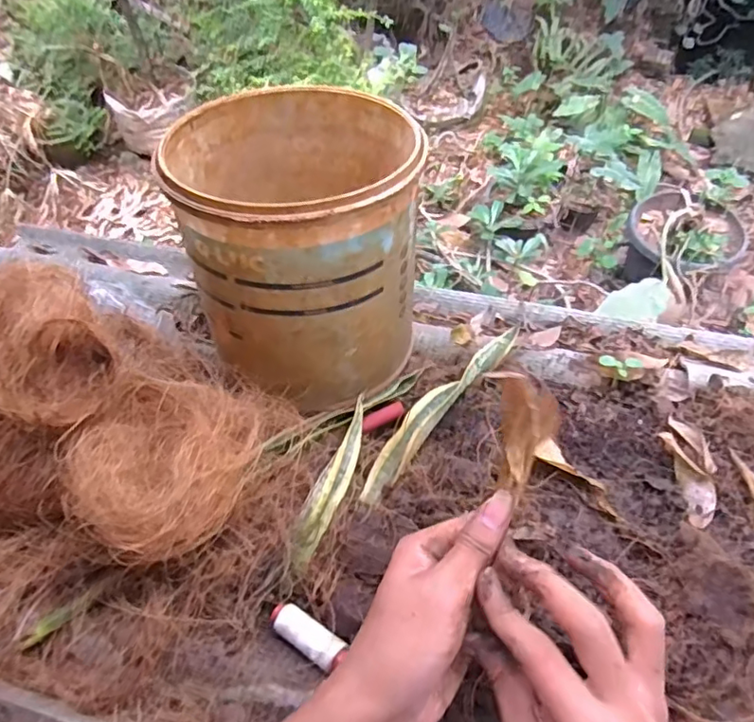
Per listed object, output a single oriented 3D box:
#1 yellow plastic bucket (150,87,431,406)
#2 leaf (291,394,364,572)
[{"bbox_3d":[-0.053,-0.093,0.459,0.172,0.174,0.202,-12,53,-4],"label":"yellow plastic bucket"},{"bbox_3d":[-0.030,0.083,0.417,0.019,0.016,0.131,15,56,15],"label":"leaf"}]

